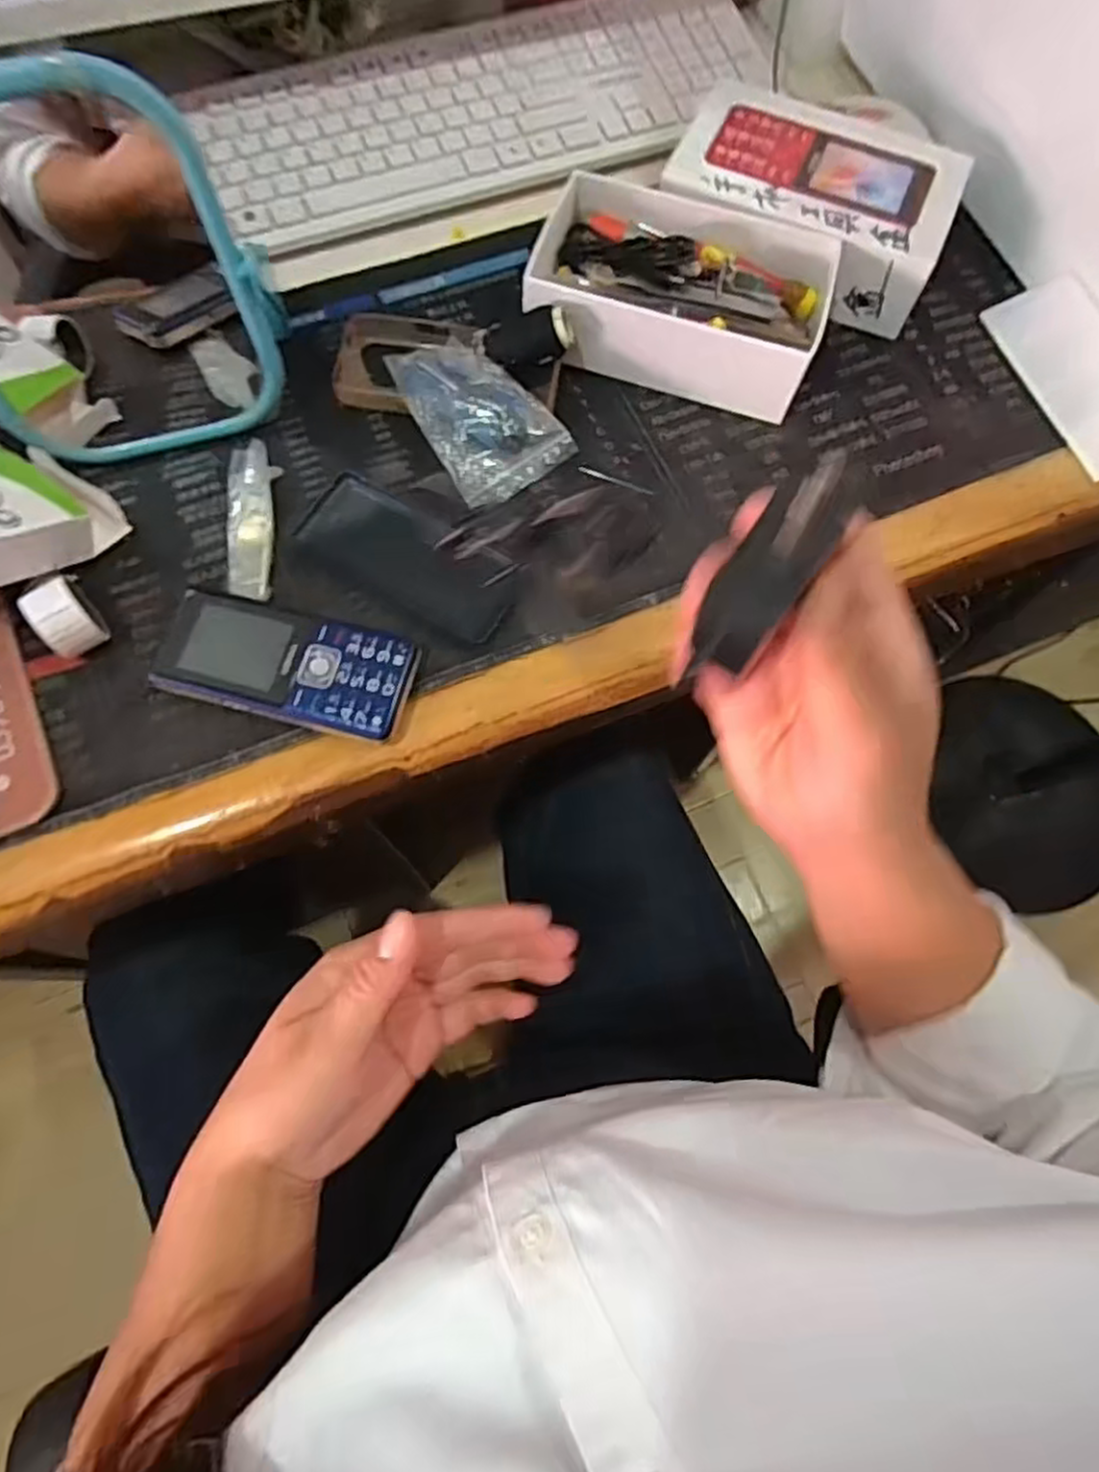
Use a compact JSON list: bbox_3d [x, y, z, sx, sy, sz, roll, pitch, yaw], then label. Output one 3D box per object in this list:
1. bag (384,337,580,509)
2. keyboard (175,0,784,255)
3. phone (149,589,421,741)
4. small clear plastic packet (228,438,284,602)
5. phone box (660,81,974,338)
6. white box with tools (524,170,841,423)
[{"bbox_3d":[-0.043,-0.188,0.432,0.065,0.028,0.101,-34,76,-12],"label":"bag"},{"bbox_3d":[-0.035,-0.444,0.516,0.405,0.019,0.147,-22,74,-9],"label":"keyboard"},{"bbox_3d":[-0.136,-0.035,0.384,0.127,0.020,0.054,14,72,2],"label":"phone"},{"bbox_3d":[-0.166,-0.122,0.414,0.027,0.004,0.104,-6,72,-4],"label":"small clear plastic packet"},{"bbox_3d":[0.169,-0.346,0.476,0.173,0.054,0.114,25,73,6],"label":"phone box"},{"bbox_3d":[0.078,-0.269,0.451,0.175,0.046,0.110,19,72,4],"label":"white box with tools"}]

